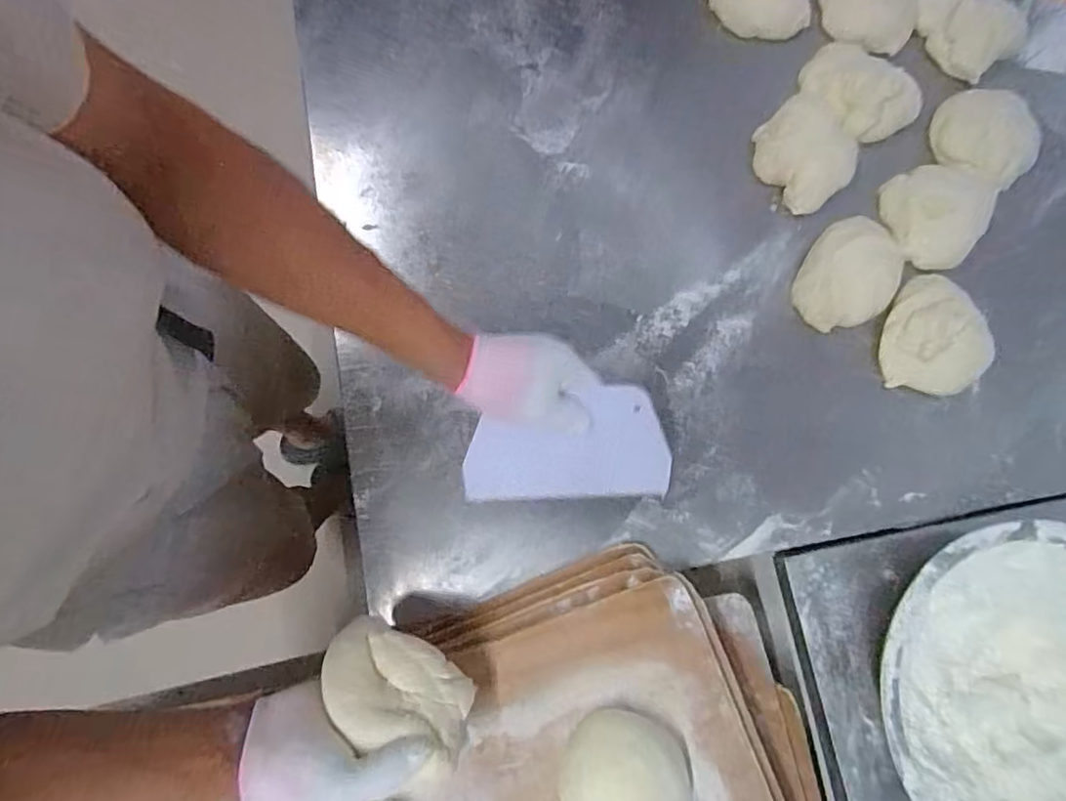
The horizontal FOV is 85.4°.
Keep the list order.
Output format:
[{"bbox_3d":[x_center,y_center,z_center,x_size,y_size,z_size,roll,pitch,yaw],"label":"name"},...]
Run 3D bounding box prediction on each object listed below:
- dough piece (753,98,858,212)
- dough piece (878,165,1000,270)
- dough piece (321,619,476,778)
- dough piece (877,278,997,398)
[{"bbox_3d":[0.304,-0.278,0.645,0.116,0.026,0.113,0,79,0],"label":"dough piece"},{"bbox_3d":[0.444,-0.209,0.626,0.107,0.046,0.116,-30,81,-6],"label":"dough piece"},{"bbox_3d":[-0.102,0.215,0.427,0.113,0.045,0.064,23,80,4],"label":"dough piece"},{"bbox_3d":[0.407,-0.064,0.591,0.101,0.047,0.119,-25,80,-5],"label":"dough piece"}]

